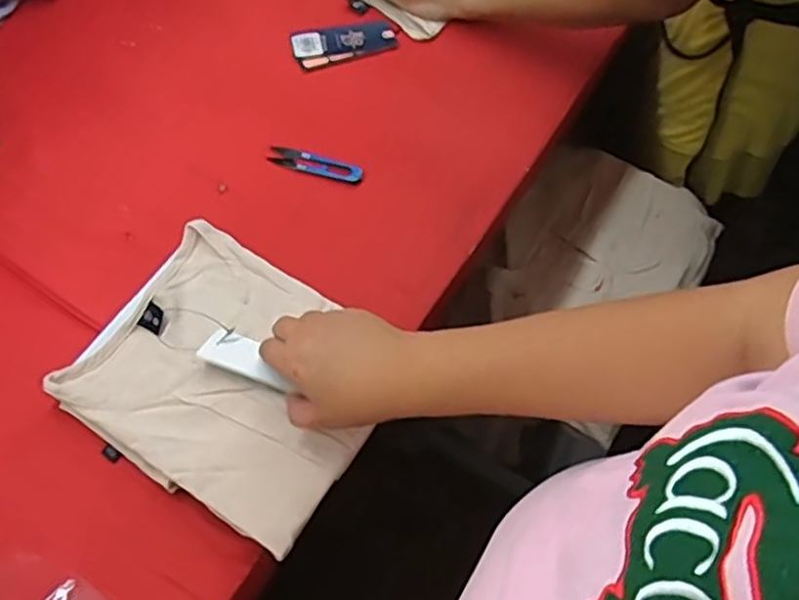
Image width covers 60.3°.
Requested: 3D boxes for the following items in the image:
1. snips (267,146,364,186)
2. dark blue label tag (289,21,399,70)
[{"bbox_3d":[-0.089,-0.145,0.736,0.102,0.004,0.025,15,65,4],"label":"snips"},{"bbox_3d":[-0.064,-0.303,0.814,0.122,0.007,0.055,-12,66,-9],"label":"dark blue label tag"}]

